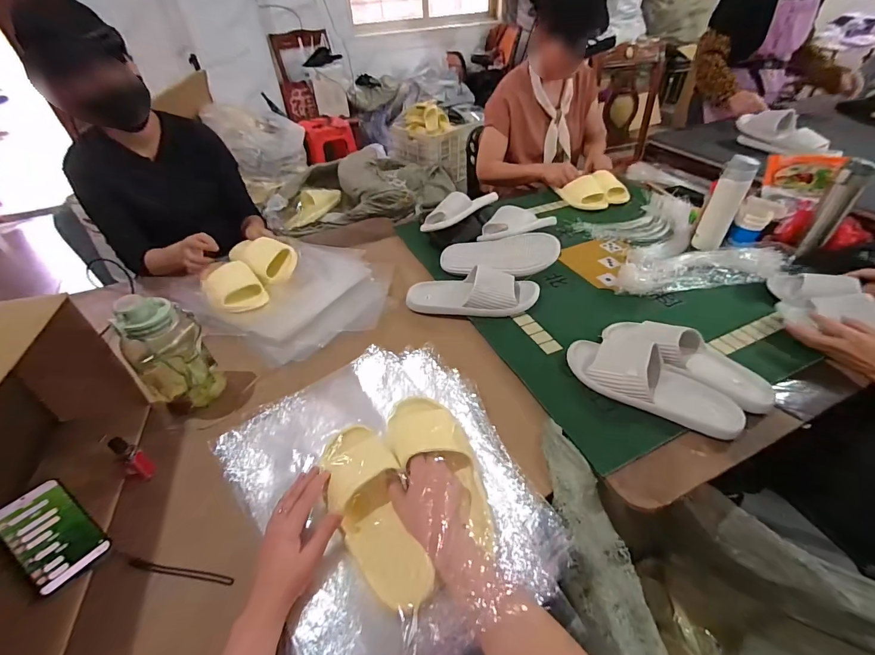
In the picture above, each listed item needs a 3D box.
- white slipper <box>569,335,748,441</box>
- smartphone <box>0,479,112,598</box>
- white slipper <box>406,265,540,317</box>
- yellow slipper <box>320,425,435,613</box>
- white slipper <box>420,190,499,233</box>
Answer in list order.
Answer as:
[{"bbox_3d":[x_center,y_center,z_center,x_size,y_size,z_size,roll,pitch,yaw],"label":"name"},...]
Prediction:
[{"bbox_3d":[0.360,0.088,0.650,0.278,0.065,0.127,28,51,30],"label":"white slipper"},{"bbox_3d":[-0.503,0.264,0.500,0.155,0.013,0.074,27,40,21],"label":"smartphone"},{"bbox_3d":[0.074,-0.080,0.838,0.282,0.078,0.103,1,43,4],"label":"white slipper"},{"bbox_3d":[-0.085,0.227,0.502,0.093,0.057,0.245,-21,51,-18],"label":"yellow slipper"},{"bbox_3d":[0.061,-0.323,1.038,0.089,0.061,0.231,33,53,33],"label":"white slipper"}]

